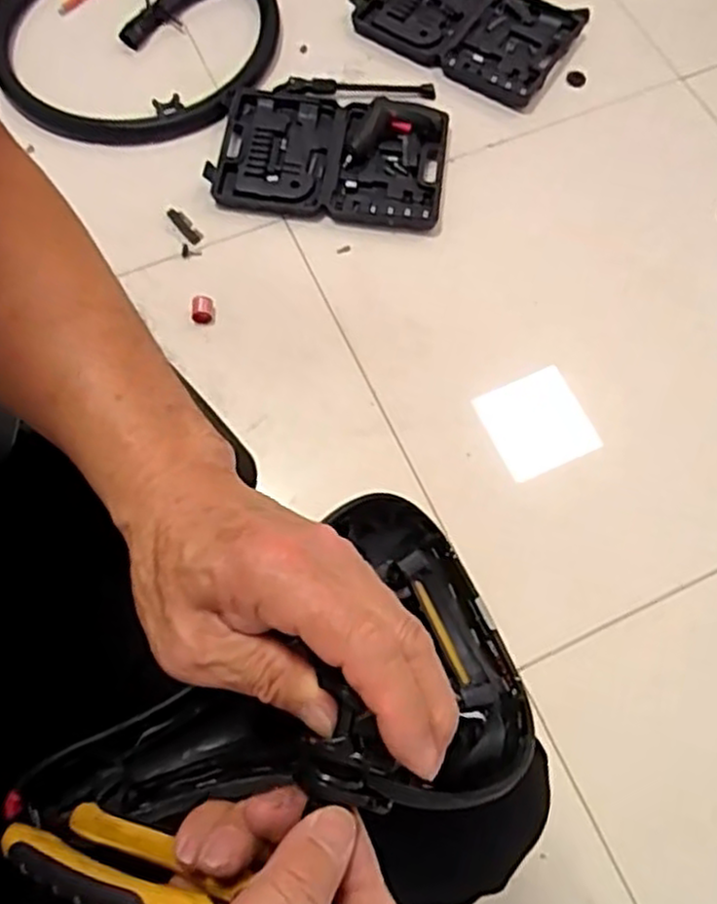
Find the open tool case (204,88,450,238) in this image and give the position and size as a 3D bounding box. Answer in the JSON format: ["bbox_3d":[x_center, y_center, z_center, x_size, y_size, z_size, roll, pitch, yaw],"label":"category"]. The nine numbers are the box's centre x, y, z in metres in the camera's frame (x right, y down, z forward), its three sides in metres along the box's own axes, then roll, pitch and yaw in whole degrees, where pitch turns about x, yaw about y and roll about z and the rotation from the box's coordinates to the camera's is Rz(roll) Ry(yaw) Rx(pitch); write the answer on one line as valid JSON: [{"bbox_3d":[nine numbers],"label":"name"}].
[{"bbox_3d":[-0.045,-0.502,1.222,0.385,0.043,0.258,11,69,3],"label":"open tool case"}]

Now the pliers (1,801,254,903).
[{"bbox_3d":[-0.047,0.160,0.258,0.160,0.049,0.014,12,76,14],"label":"pliers"}]

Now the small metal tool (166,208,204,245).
[{"bbox_3d":[-0.284,-0.371,1.191,0.025,0.018,0.071,-39,79,-9],"label":"small metal tool"}]

